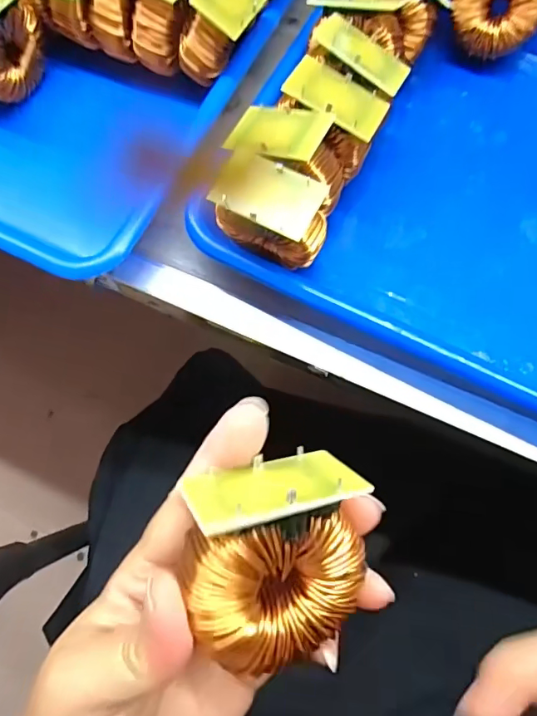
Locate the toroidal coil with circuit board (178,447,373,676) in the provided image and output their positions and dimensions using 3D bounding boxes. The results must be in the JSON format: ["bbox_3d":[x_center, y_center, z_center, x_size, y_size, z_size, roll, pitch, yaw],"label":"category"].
[{"bbox_3d":[0.001,0.058,0.154,0.050,0.030,0.053,-14,108,-19],"label":"toroidal coil with circuit board"}]

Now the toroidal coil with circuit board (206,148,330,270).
[{"bbox_3d":[0.001,-0.070,0.252,0.053,0.042,0.032,30,76,10],"label":"toroidal coil with circuit board"}]

